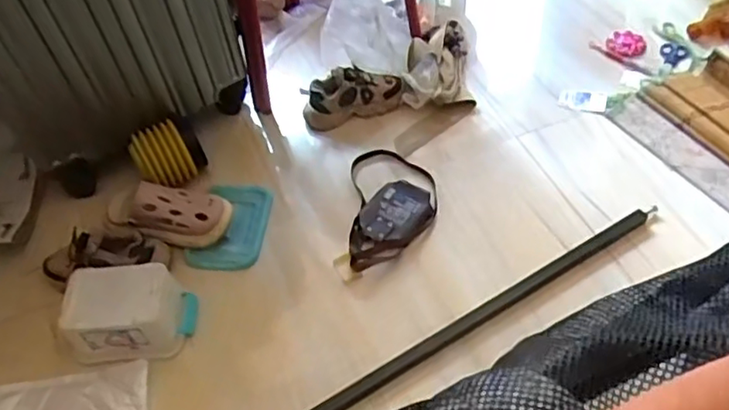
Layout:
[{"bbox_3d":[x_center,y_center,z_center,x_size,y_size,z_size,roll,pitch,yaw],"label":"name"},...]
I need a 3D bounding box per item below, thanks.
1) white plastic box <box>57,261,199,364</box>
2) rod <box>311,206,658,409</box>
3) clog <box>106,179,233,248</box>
[{"bbox_3d":[-0.359,0.160,0.939,0.175,0.097,0.126,-3,52,3],"label":"white plastic box"},{"bbox_3d":[0.184,0.159,0.922,0.668,0.026,0.025,-27,55,-15],"label":"rod"},{"bbox_3d":[-0.338,0.015,1.063,0.209,0.084,0.093,5,53,9],"label":"clog"}]

